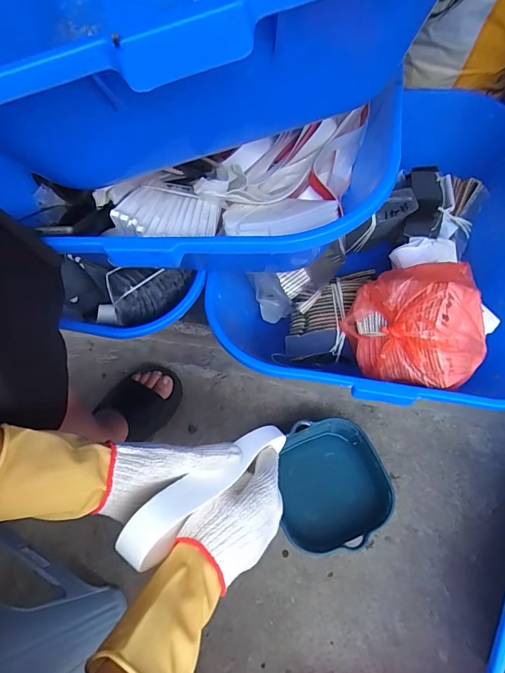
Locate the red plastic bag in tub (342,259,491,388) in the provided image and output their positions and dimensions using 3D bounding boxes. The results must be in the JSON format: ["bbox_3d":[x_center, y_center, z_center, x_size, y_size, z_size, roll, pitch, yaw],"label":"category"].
[{"bbox_3d":[0.244,-0.019,0.588,0.181,0.100,0.179,-28,67,-13],"label":"red plastic bag in tub"}]

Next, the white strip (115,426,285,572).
[{"bbox_3d":[-0.035,0.156,0.456,0.039,0.067,0.241,45,41,19],"label":"white strip"}]

